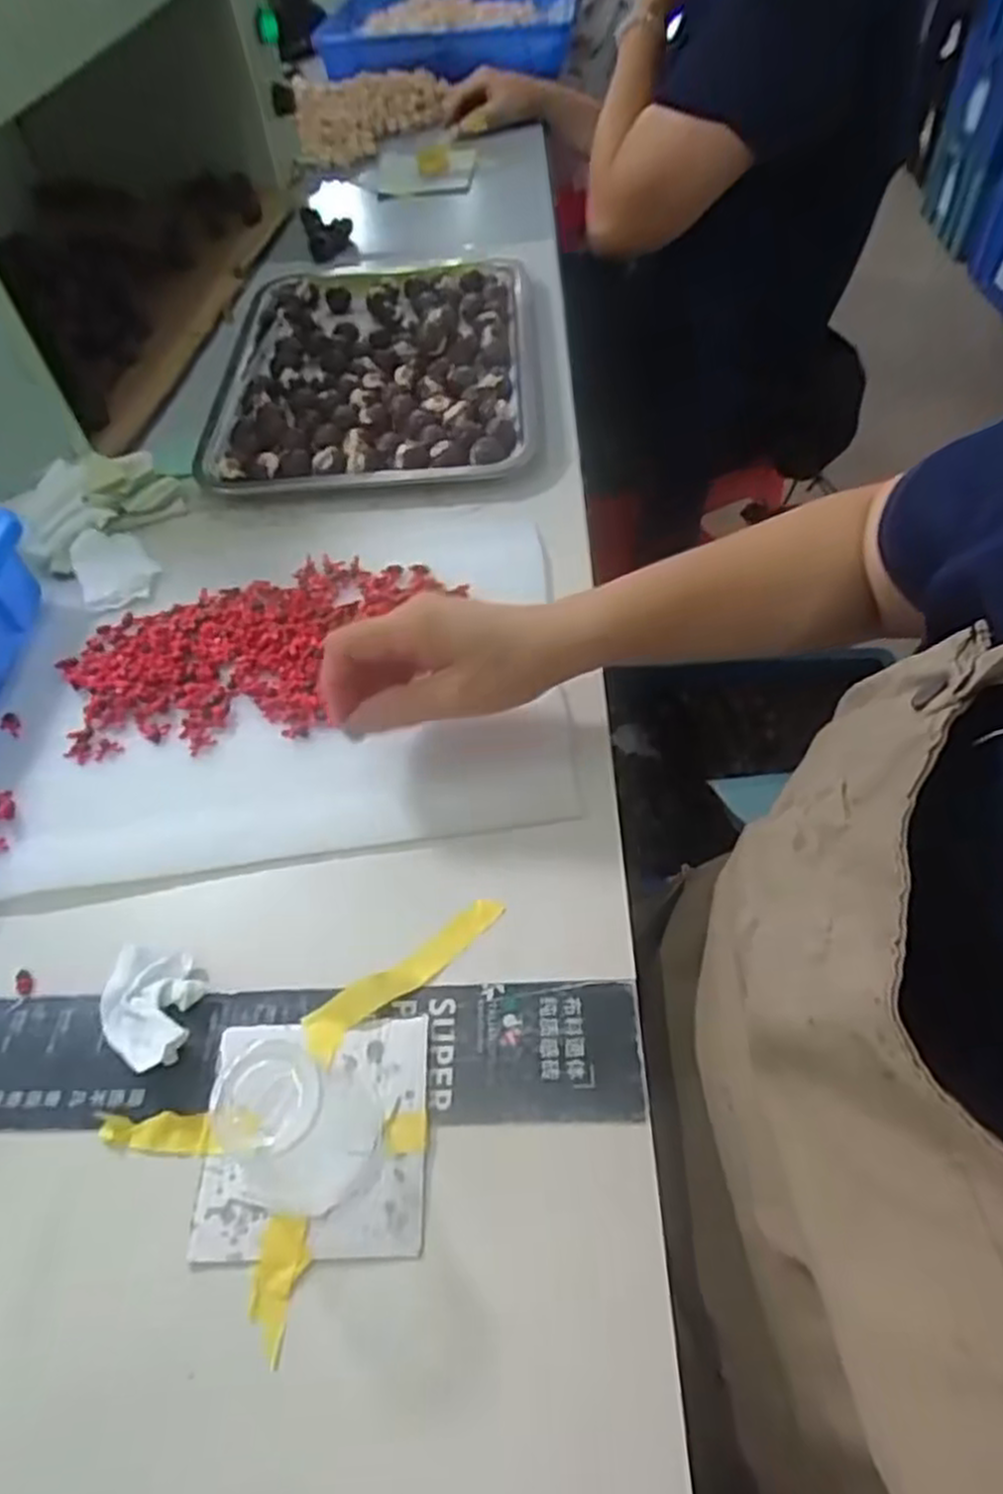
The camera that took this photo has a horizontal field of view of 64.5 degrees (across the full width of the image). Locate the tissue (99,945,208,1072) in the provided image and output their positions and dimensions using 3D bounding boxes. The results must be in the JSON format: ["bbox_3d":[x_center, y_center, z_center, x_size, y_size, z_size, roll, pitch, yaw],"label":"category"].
[{"bbox_3d":[-0.160,0.119,0.361,0.045,0.016,0.051,3,53,6],"label":"tissue"}]

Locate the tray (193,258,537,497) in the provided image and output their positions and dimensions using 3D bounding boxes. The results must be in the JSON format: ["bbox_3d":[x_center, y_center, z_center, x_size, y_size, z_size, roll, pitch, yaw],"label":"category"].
[{"bbox_3d":[-0.106,-0.327,0.668,0.259,0.028,0.335,-2,53,3],"label":"tray"}]

